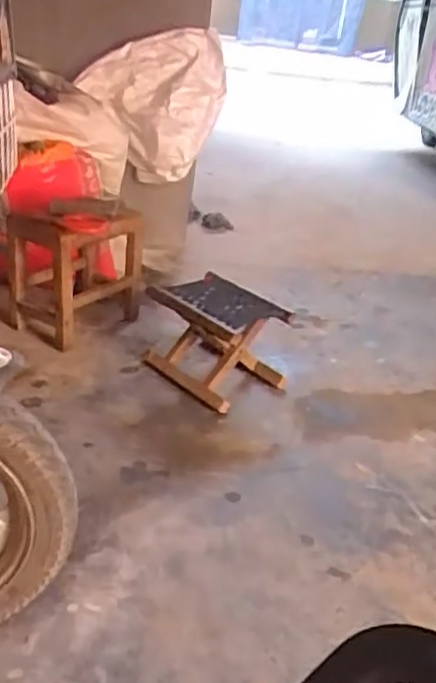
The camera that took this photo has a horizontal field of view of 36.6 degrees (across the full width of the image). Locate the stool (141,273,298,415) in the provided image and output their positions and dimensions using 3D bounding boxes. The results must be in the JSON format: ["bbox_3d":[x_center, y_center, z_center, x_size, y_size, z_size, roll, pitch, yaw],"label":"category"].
[{"bbox_3d":[-0.005,-0.006,1.536,0.225,0.198,0.302,-17,36,-40],"label":"stool"}]

